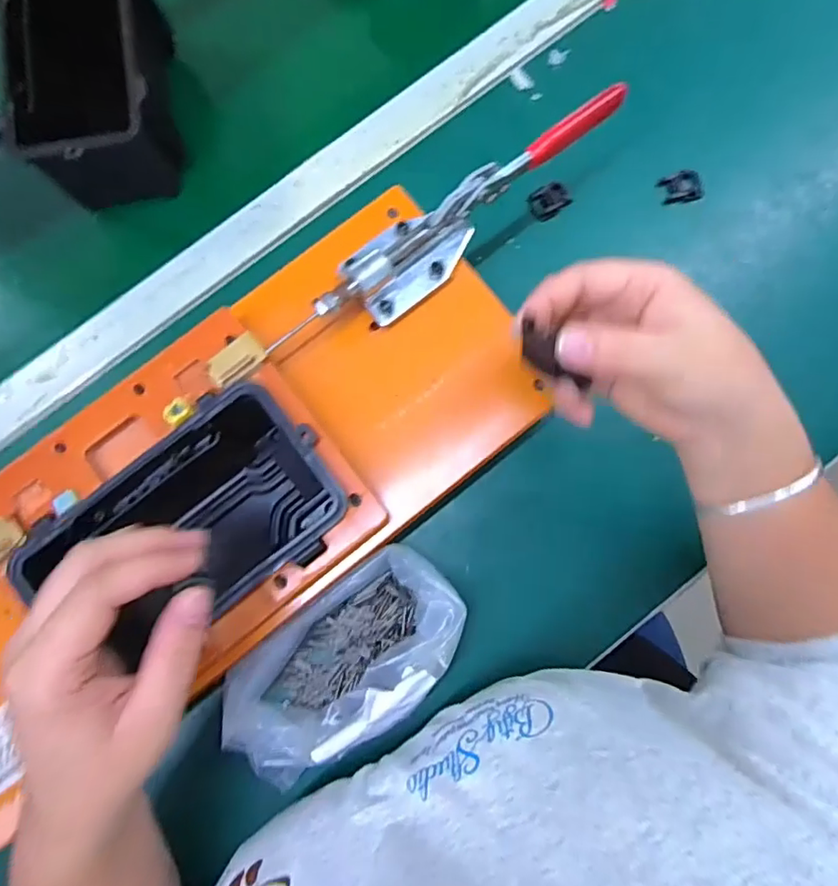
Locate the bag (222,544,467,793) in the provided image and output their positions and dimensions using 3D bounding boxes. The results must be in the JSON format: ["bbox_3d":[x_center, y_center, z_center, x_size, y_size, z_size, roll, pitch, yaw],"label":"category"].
[{"bbox_3d":[-0.050,0.150,0.376,0.175,0.050,0.089,-39,82,-4],"label":"bag"}]

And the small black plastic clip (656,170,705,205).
[{"bbox_3d":[0.206,-0.200,0.441,0.033,0.012,0.022,-12,81,0],"label":"small black plastic clip"}]

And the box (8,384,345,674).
[{"bbox_3d":[-0.123,0.051,0.348,0.159,0.082,0.105,-38,82,-4],"label":"box"}]

